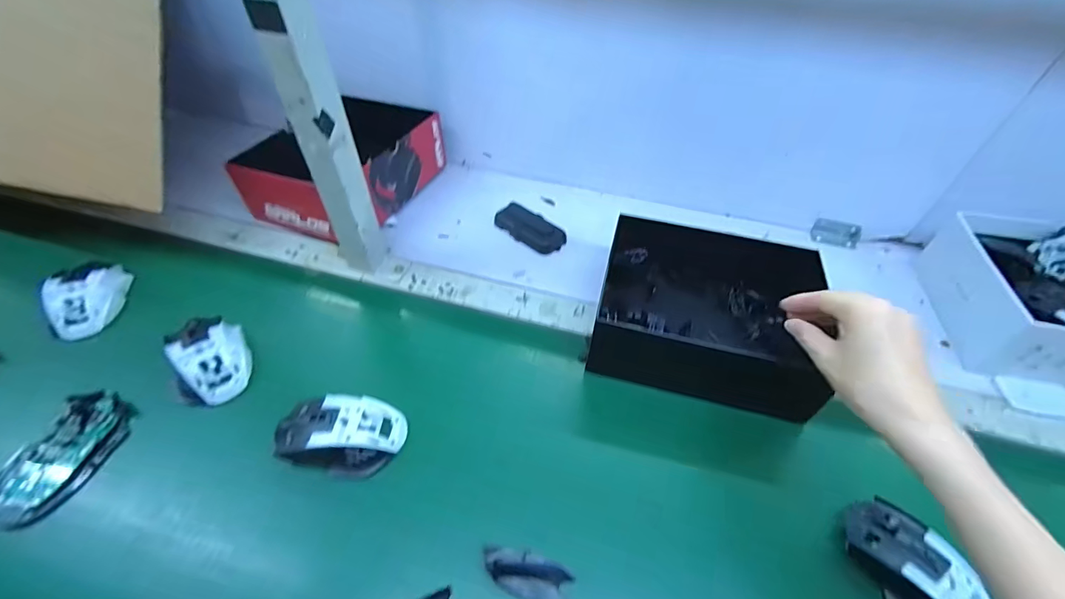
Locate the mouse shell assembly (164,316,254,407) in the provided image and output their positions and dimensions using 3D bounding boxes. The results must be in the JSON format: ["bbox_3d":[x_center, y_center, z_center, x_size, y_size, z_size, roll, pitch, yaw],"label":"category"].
[{"bbox_3d":[-0.338,0.060,0.468,0.071,0.041,0.101,-31,55,-25],"label":"mouse shell assembly"}]

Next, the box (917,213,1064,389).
[{"bbox_3d":[0.618,0.009,0.505,0.242,0.084,0.201,9,49,7],"label":"box"}]

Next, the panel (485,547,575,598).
[{"bbox_3d":[0.007,0.218,0.345,0.091,0.018,0.032,18,49,17],"label":"panel"}]

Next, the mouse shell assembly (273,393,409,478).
[{"bbox_3d":[-0.179,0.125,0.416,0.115,0.039,0.067,1,48,0],"label":"mouse shell assembly"}]

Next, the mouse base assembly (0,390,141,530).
[{"bbox_3d":[-0.425,0.141,0.407,0.067,0.024,0.115,16,48,16],"label":"mouse base assembly"}]

